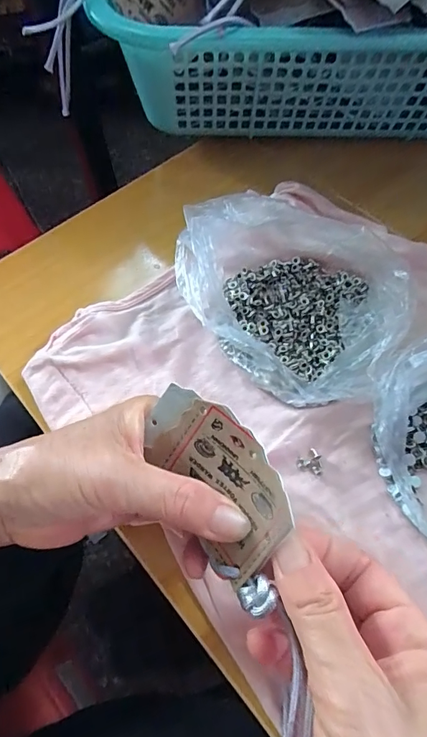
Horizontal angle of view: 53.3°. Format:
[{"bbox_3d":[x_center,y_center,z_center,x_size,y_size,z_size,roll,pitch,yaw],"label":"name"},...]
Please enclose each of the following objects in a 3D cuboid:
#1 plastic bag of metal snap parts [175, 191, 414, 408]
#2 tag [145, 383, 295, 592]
[{"bbox_3d":[0.062,-0.054,0.276,0.147,0.050,0.148,-27,66,-12],"label":"plastic bag of metal snap parts"},{"bbox_3d":[0.001,0.048,0.193,0.047,0.009,0.086,-37,72,16],"label":"tag"}]

